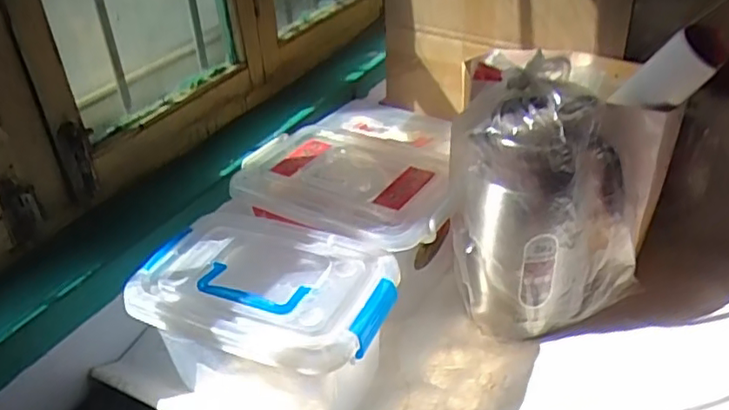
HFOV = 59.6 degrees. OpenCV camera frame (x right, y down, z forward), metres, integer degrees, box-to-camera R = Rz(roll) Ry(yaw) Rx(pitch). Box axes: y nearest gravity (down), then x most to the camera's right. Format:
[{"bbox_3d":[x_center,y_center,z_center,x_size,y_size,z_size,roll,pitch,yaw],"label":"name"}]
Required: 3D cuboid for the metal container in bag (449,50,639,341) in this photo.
[{"bbox_3d":[0.213,0.003,0.773,0.201,0.296,0.175,-25,39,-29],"label":"metal container in bag"}]

